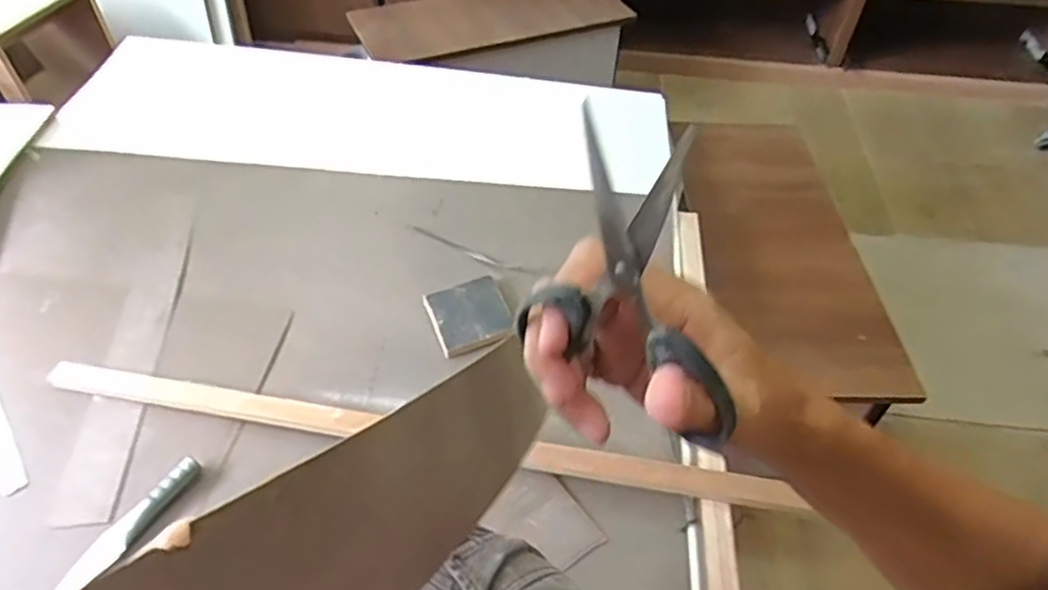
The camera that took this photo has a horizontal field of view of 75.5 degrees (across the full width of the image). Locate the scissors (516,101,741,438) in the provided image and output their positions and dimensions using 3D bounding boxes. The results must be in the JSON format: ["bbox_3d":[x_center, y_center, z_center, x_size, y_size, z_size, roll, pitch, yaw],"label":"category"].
[{"bbox_3d":[0.041,-0.002,0.221,0.087,0.106,0.014,34,58,19],"label":"scissors"}]

